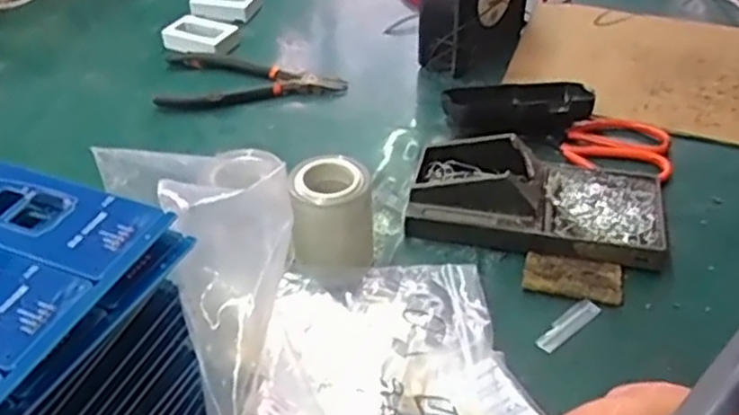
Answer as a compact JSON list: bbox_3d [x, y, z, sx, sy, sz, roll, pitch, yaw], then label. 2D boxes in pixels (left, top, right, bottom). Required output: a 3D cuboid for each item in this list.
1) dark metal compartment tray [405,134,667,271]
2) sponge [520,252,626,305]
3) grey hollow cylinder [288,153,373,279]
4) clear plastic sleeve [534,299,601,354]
[{"bbox_3d":[0.108,-0.011,0.462,0.159,0.032,0.085,5,42,6],"label":"dark metal compartment tray"},{"bbox_3d":[0.123,0.041,0.432,0.057,0.005,0.031,9,42,10],"label":"sponge"},{"bbox_3d":[-0.022,0.008,0.428,0.049,0.063,0.049,-4,42,-5],"label":"grey hollow cylinder"},{"bbox_3d":[0.113,0.067,0.408,0.047,0.004,0.012,-29,49,-29],"label":"clear plastic sleeve"}]

